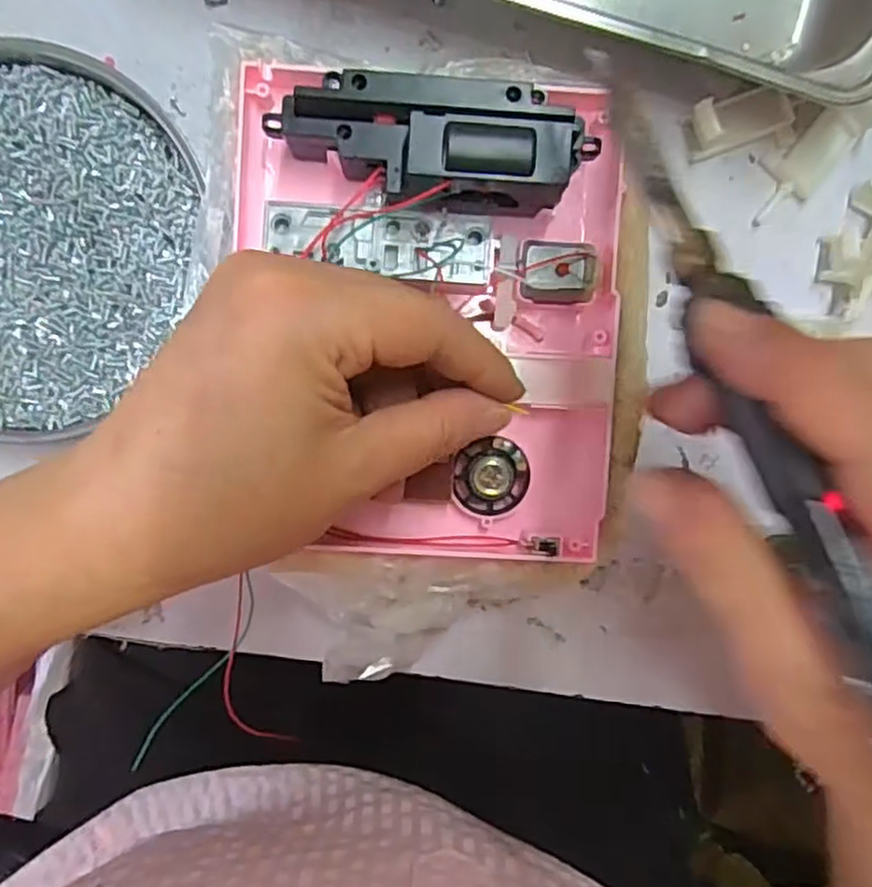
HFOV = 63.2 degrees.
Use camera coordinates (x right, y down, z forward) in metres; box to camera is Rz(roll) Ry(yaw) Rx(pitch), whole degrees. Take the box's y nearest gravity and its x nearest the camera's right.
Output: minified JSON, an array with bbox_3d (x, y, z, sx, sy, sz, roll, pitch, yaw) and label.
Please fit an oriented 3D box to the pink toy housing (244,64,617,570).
[{"bbox_3d":[-0.001,-0.040,0.235,0.126,0.041,0.161,0,93,-3],"label":"pink toy housing"}]

